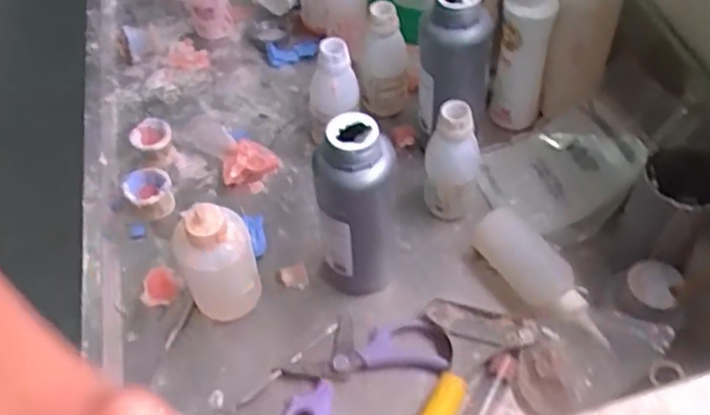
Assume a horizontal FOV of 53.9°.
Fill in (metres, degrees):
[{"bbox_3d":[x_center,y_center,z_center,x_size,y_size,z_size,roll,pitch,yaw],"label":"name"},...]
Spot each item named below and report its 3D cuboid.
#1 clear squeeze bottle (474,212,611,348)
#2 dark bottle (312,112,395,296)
[{"bbox_3d":[0.165,0.067,0.632,0.041,0.054,0.151,-25,56,-14],"label":"clear squeeze bottle"},{"bbox_3d":[0.002,0.001,0.595,0.065,0.187,0.063,-3,53,2],"label":"dark bottle"}]

